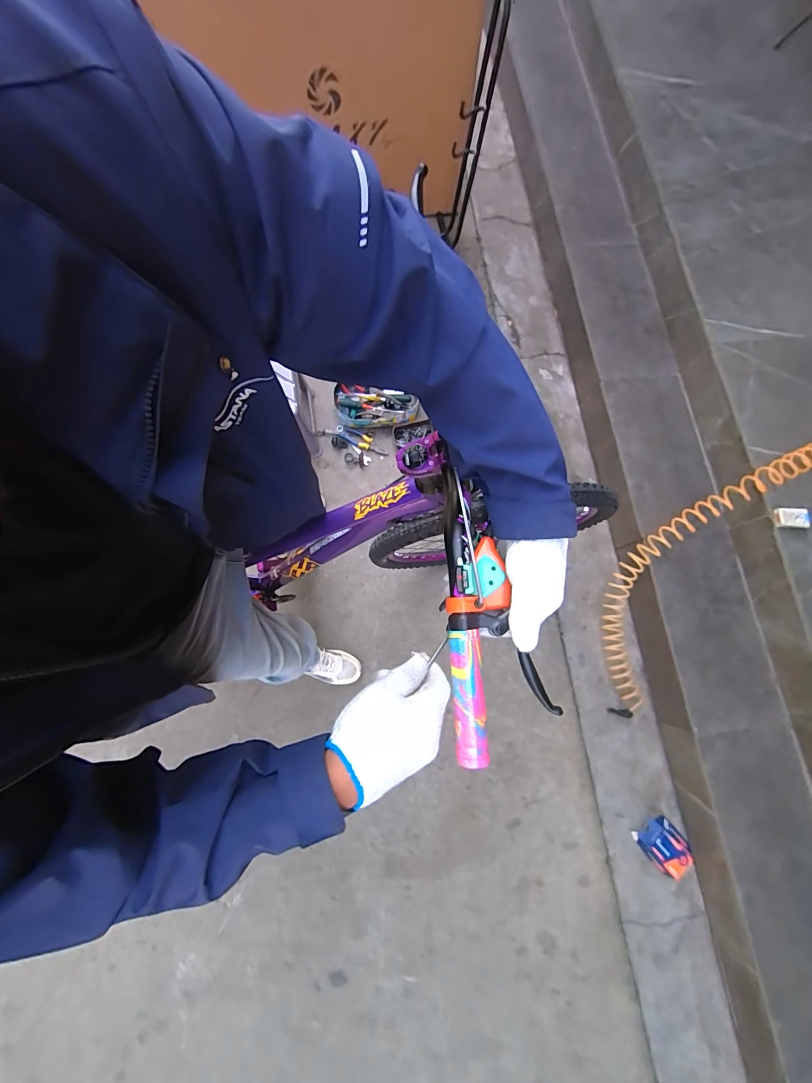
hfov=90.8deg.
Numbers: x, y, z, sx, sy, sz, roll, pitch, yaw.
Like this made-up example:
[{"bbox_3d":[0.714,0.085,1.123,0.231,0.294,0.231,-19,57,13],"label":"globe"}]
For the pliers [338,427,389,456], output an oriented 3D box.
[{"bbox_3d":[-0.159,-0.372,1.493,0.198,0.016,0.050,31,77,4],"label":"pliers"}]

